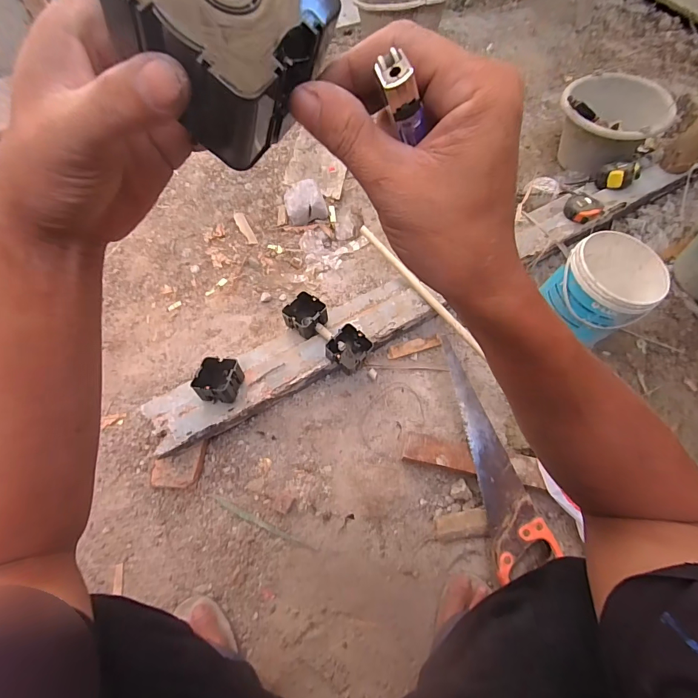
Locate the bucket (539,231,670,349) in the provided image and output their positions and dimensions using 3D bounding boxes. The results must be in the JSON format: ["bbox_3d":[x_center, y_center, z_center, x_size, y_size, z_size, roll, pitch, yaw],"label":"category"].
[{"bbox_3d":[0.522,-0.123,0.783,0.189,0.157,0.173,-38,69,-17],"label":"bucket"}]

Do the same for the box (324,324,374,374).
[{"bbox_3d":[0.002,0.004,0.727,0.067,0.060,0.075,40,70,18],"label":"box"}]

